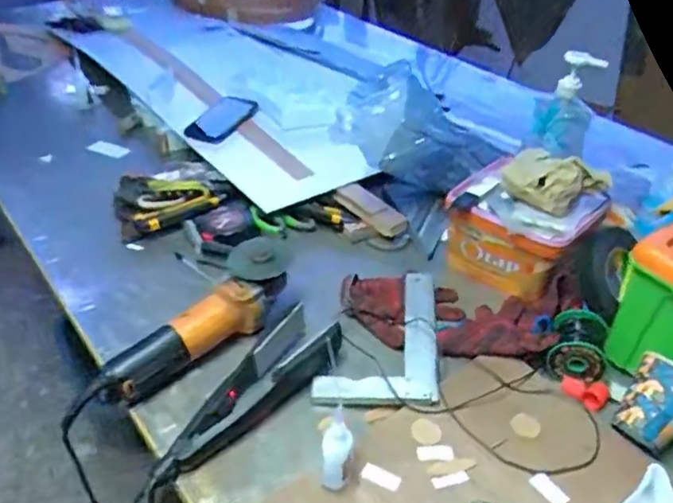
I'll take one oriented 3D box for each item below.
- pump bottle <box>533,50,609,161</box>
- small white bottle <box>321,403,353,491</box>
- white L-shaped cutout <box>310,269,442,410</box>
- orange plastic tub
[{"bbox_3d":[0.360,-0.231,0.953,0.086,0.147,0.058,14,39,16],"label":"pump bottle"},{"bbox_3d":[0.000,0.201,0.612,0.029,0.084,0.038,1,38,0],"label":"small white bottle"},{"bbox_3d":[0.059,0.097,0.803,0.146,0.013,0.257,5,38,5],"label":"white L-shaped cutout"},{"bbox_3d":[0.276,-0.038,0.915,0.198,0.126,0.177,26,44,28],"label":"orange plastic tub"}]

